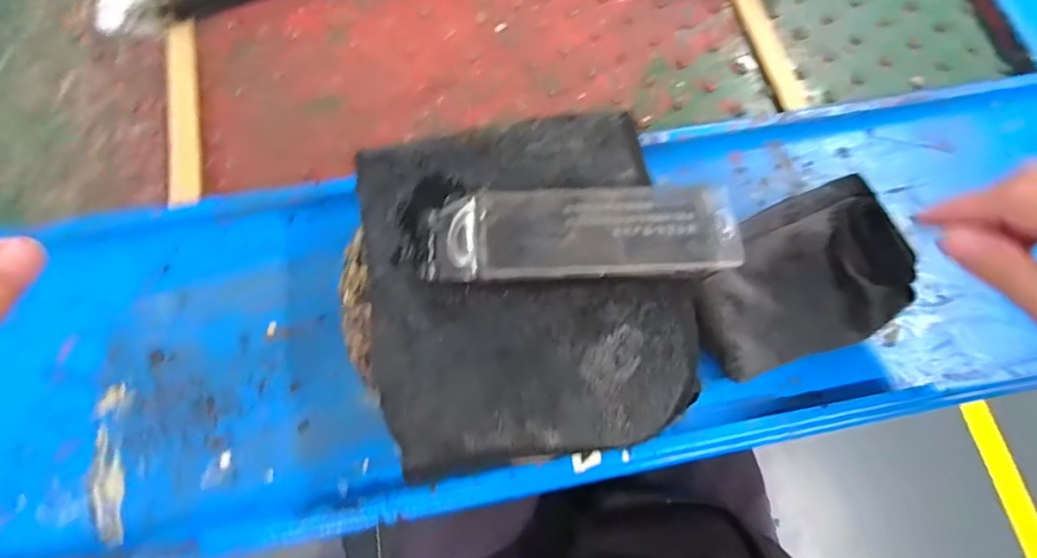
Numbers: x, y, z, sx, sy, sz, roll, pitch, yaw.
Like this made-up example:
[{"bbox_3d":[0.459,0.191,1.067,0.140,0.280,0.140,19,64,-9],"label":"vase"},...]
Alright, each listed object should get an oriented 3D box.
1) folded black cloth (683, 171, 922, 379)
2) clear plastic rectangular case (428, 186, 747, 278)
[{"bbox_3d":[0.165,-0.002,0.318,0.133,0.020,0.090,-22,73,-9],"label":"folded black cloth"},{"bbox_3d":[0.030,-0.021,0.261,0.146,0.013,0.043,-2,71,-3],"label":"clear plastic rectangular case"}]

